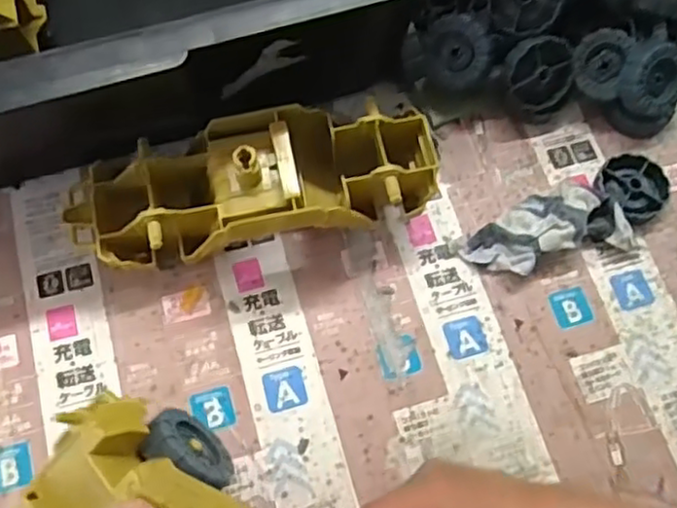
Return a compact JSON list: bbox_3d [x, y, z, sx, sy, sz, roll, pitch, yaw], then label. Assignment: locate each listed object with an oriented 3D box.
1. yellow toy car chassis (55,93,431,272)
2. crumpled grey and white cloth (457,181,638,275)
[{"bbox_3d":[-0.040,-0.032,0.344,0.175,0.058,0.058,-11,71,-6],"label":"yellow toy car chassis"},{"bbox_3d":[0.110,-0.014,0.366,0.086,0.021,0.041,-15,72,-7],"label":"crumpled grey and white cloth"}]

